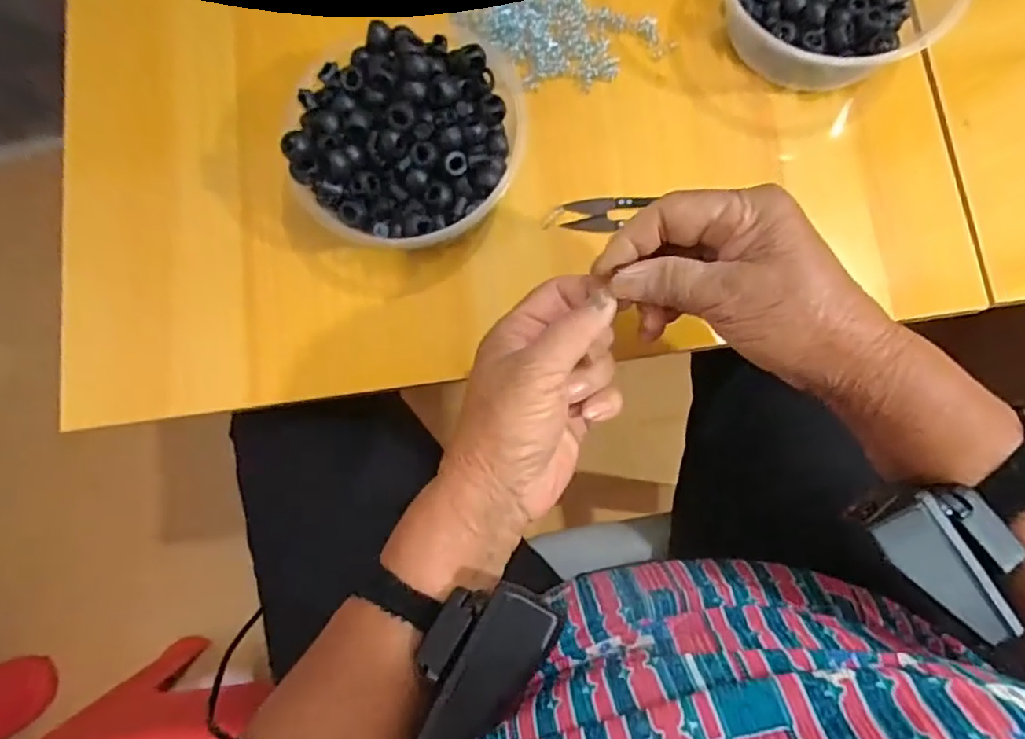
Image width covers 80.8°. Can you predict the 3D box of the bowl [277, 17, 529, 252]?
[{"bbox_3d":[-0.062,-0.137,0.375,0.136,0.065,0.129,0,80,0],"label":"bowl"}]

